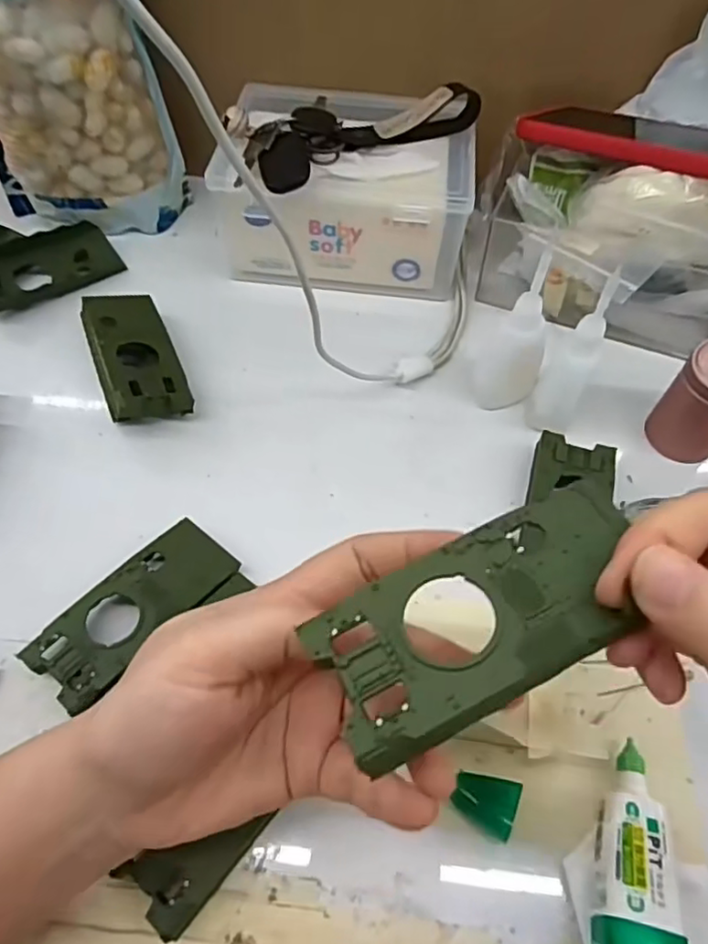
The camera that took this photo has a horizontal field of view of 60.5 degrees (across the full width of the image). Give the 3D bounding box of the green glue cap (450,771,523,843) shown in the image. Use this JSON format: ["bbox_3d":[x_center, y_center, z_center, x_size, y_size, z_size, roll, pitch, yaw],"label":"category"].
[{"bbox_3d":[0.059,0.149,0.272,0.027,0.014,0.023,12,58,6],"label":"green glue cap"}]

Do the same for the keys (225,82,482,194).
[{"bbox_3d":[-0.004,-0.246,0.425,0.174,0.025,0.087,-33,63,-22],"label":"keys"}]

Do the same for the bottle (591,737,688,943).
[{"bbox_3d":[0.116,0.165,0.252,0.034,0.029,0.094,13,59,7],"label":"bottle"}]

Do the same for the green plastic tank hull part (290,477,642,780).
[{"bbox_3d":[0.040,0.040,0.175,0.100,0.013,0.046,-24,61,-15],"label":"green plastic tank hull part"}]

